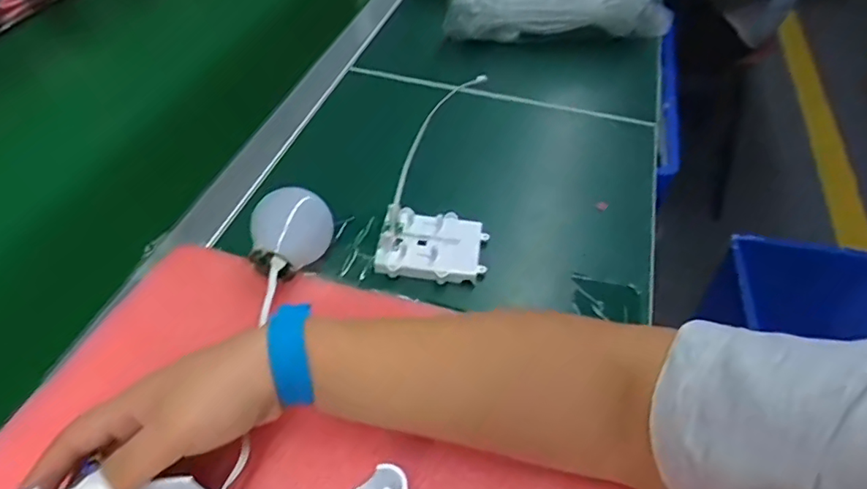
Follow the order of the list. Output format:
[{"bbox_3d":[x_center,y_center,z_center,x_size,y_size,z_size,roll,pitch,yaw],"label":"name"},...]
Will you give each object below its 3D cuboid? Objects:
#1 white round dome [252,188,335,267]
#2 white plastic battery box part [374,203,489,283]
[{"bbox_3d":[-0.105,-0.007,0.432,0.059,0.049,0.051,-14,49,-15],"label":"white round dome"},{"bbox_3d":[-0.001,-0.002,0.457,0.083,0.026,0.062,8,46,2],"label":"white plastic battery box part"}]

